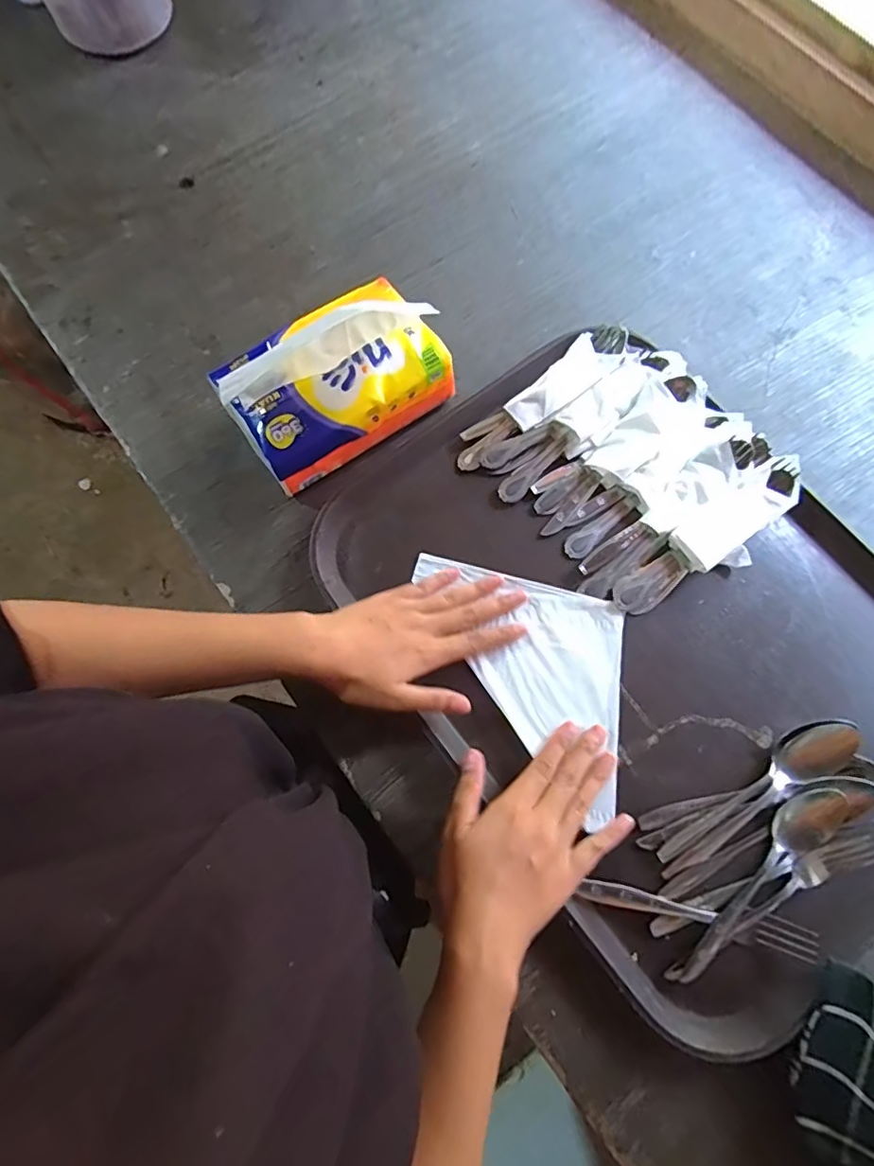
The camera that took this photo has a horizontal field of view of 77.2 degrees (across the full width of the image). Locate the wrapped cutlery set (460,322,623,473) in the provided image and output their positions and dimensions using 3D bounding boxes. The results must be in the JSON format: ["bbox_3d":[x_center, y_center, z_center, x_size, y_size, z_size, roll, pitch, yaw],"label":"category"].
[{"bbox_3d":[0.092,-0.163,0.488,0.179,0.033,0.044,-38,78,-9],"label":"wrapped cutlery set"}]

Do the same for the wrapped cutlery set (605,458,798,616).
[{"bbox_3d":[0.222,-0.032,0.444,0.178,0.034,0.050,-34,77,-8],"label":"wrapped cutlery set"}]

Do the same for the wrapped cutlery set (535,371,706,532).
[{"bbox_3d":[0.155,-0.111,0.468,0.175,0.038,0.049,-38,78,-9],"label":"wrapped cutlery set"}]

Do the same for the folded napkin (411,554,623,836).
[{"bbox_3d":[0.089,0.053,0.438,0.117,0.011,0.231,-34,77,-8],"label":"folded napkin"}]

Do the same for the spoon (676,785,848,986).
[{"bbox_3d":[0.224,0.208,0.382,0.166,0.028,0.036,-41,78,-9],"label":"spoon"}]

